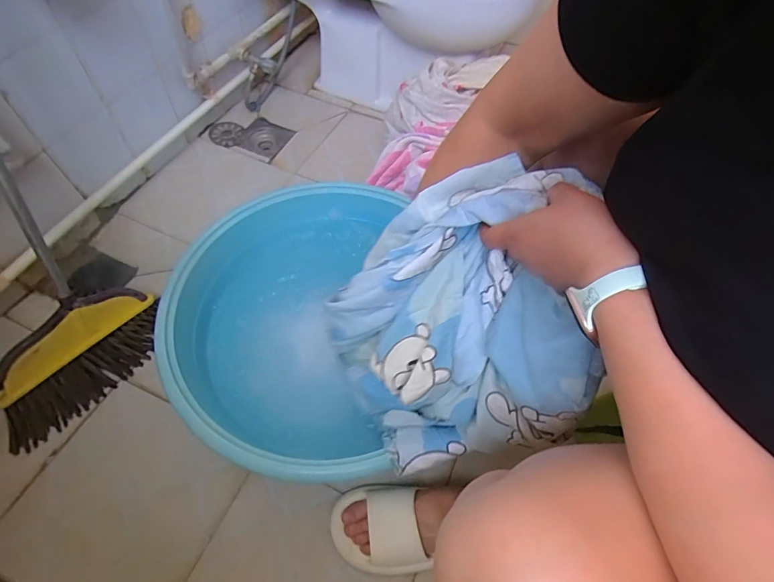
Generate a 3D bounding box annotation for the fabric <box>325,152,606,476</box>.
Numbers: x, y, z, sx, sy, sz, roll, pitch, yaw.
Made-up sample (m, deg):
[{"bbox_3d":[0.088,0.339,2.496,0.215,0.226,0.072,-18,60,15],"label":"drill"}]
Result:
[{"bbox_3d":[0.068,0.054,0.468,0.204,0.319,0.250,-15,61,-13],"label":"fabric"}]

